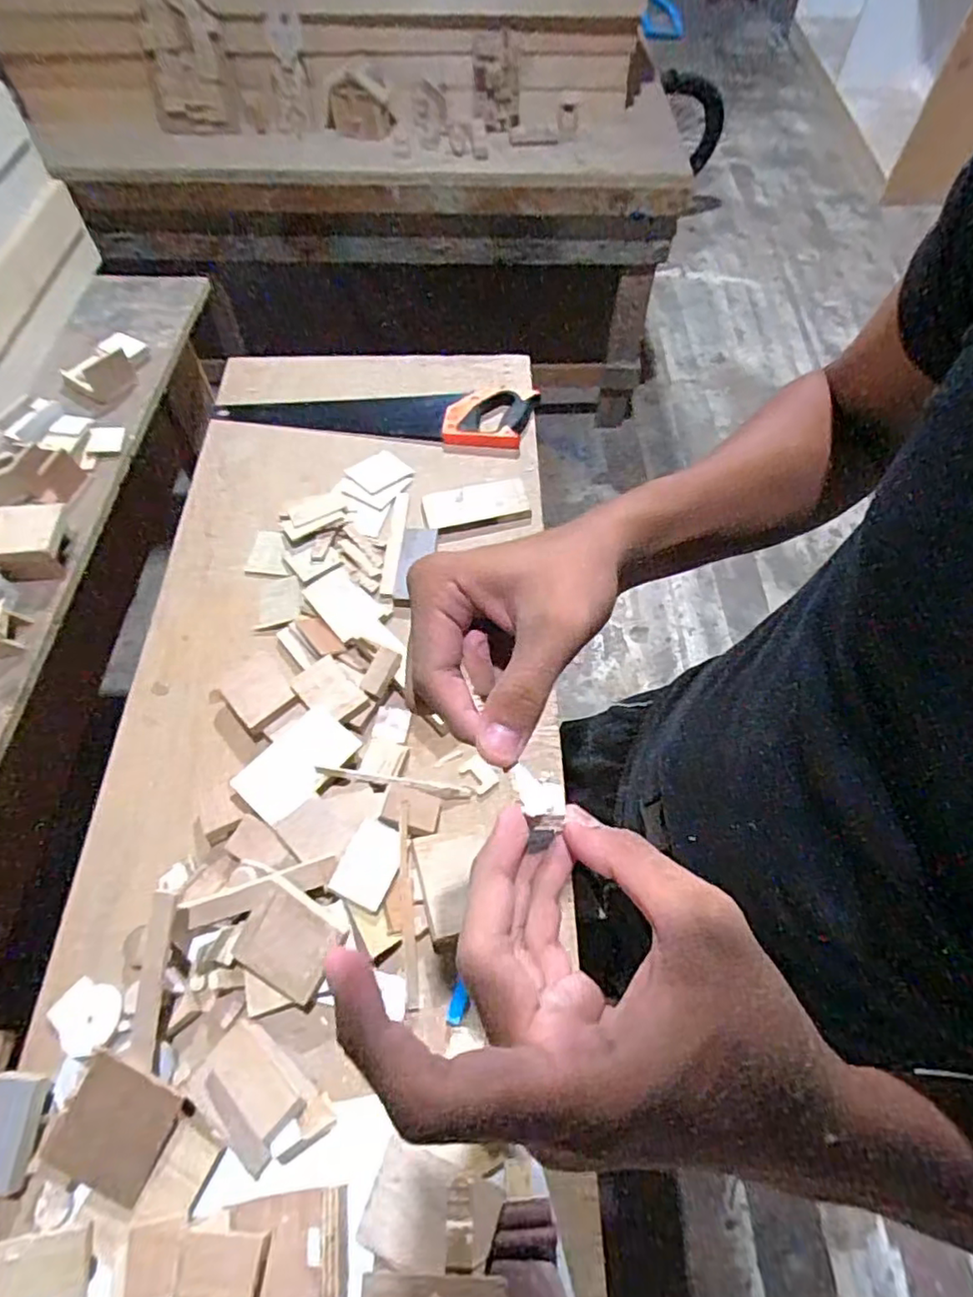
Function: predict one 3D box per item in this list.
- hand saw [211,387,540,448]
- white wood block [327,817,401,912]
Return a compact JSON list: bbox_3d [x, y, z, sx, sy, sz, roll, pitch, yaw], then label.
[{"bbox_3d":[-0.181,-0.394,1.029,0.516,0.034,0.124,8,60,5],"label":"hand saw"},{"bbox_3d":[-0.117,0.217,0.635,0.054,0.006,0.080,32,55,-7],"label":"white wood block"}]

